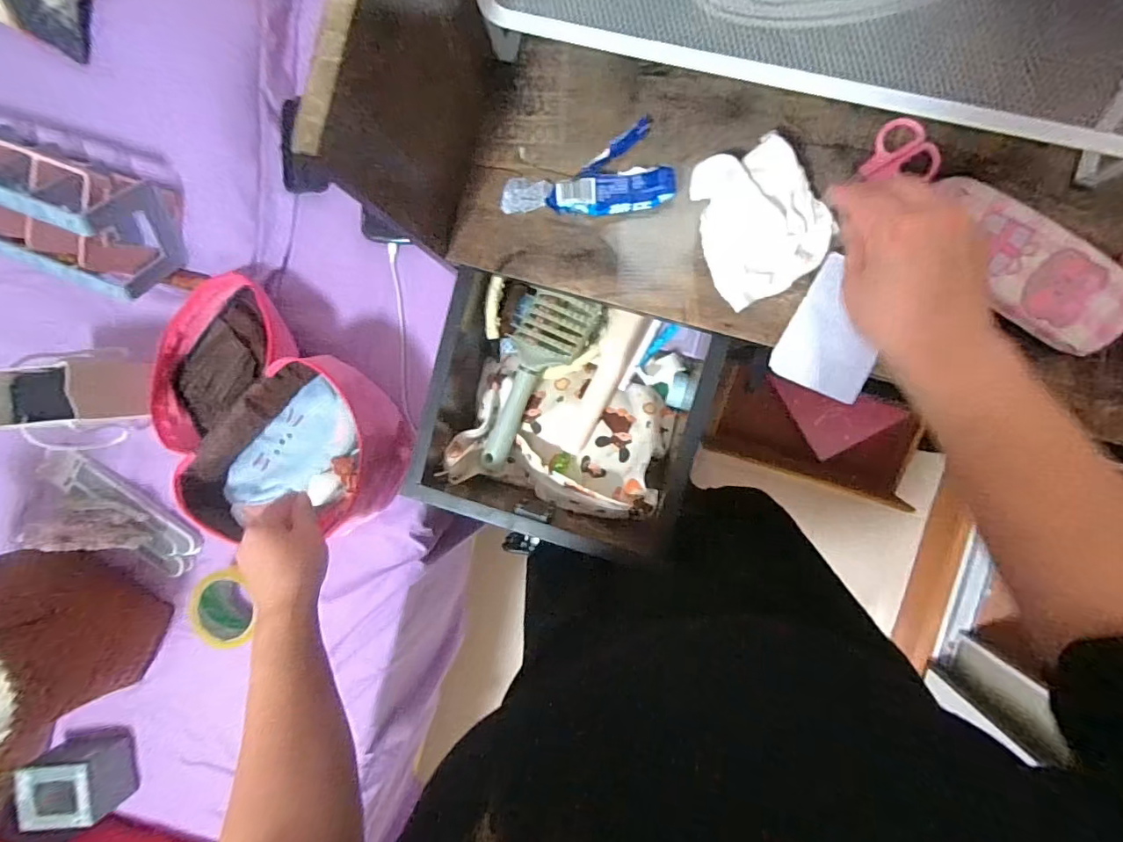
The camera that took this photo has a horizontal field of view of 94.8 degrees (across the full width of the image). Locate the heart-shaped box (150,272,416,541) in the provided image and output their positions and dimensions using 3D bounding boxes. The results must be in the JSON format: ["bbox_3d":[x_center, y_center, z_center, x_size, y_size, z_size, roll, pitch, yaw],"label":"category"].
[{"bbox_3d":[-0.381,-0.006,0.652,0.365,0.109,0.245,41,96,4],"label":"heart-shaped box"}]

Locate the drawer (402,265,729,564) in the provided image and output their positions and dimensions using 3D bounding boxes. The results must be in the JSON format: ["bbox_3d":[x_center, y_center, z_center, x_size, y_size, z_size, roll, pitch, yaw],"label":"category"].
[{"bbox_3d":[0.005,-0.008,0.508,0.243,0.114,0.255,14,94,7],"label":"drawer"}]

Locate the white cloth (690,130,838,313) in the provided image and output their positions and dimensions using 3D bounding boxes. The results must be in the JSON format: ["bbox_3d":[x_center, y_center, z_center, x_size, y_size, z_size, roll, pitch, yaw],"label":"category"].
[{"bbox_3d":[0.153,-0.153,0.396,0.087,0.027,0.110,-20,89,8],"label":"white cloth"}]

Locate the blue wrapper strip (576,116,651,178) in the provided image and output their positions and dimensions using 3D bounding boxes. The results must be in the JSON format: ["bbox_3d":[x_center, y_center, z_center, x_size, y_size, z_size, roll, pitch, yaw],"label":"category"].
[{"bbox_3d":[0.044,-0.219,0.417,0.074,0.013,0.013,-37,87,7],"label":"blue wrapper strip"}]

